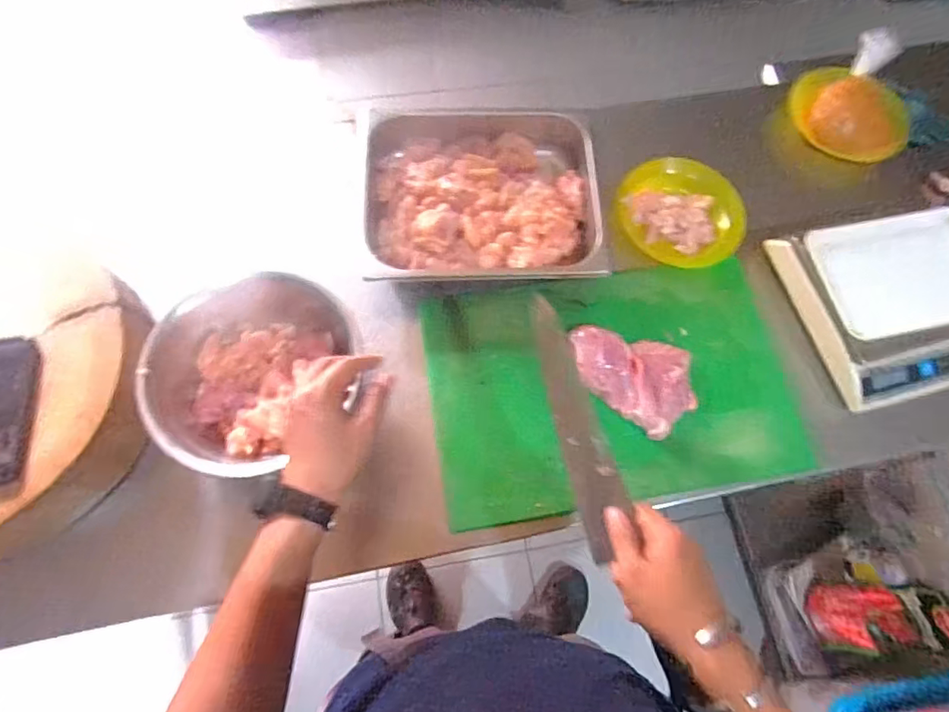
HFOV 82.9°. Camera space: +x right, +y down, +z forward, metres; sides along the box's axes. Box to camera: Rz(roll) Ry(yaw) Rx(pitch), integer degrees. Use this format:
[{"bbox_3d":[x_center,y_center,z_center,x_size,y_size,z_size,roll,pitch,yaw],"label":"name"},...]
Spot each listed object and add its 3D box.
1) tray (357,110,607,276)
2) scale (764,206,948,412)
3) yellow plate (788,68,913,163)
[{"bbox_3d":[0.005,-0.227,0.757,0.324,0.080,0.277,1,70,-2],"label":"tray"},{"bbox_3d":[0.540,-0.069,0.691,0.222,0.080,0.245,-10,71,-6],"label":"scale"},{"bbox_3d":[0.577,-0.363,0.811,0.179,0.023,0.185,1,70,-2],"label":"yellow plate"}]

